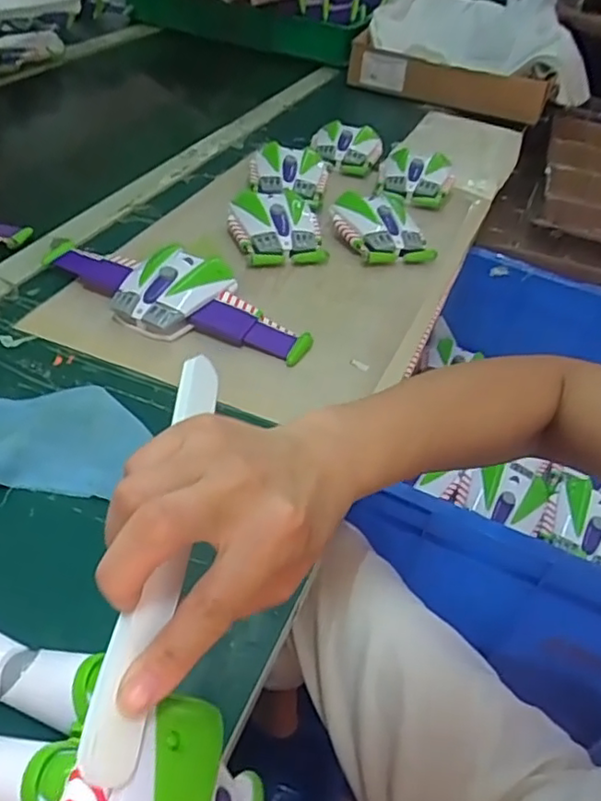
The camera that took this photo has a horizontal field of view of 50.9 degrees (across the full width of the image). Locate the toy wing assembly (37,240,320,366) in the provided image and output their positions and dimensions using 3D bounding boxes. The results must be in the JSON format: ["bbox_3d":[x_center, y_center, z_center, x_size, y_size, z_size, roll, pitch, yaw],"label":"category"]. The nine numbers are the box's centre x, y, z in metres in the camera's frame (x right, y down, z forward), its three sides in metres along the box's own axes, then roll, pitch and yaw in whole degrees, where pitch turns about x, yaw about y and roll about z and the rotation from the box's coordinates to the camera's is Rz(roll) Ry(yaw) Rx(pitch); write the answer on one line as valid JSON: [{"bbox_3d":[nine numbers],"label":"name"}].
[{"bbox_3d":[-0.132,-0.109,0.624,0.302,0.042,0.099,18,44,11],"label":"toy wing assembly"}]

